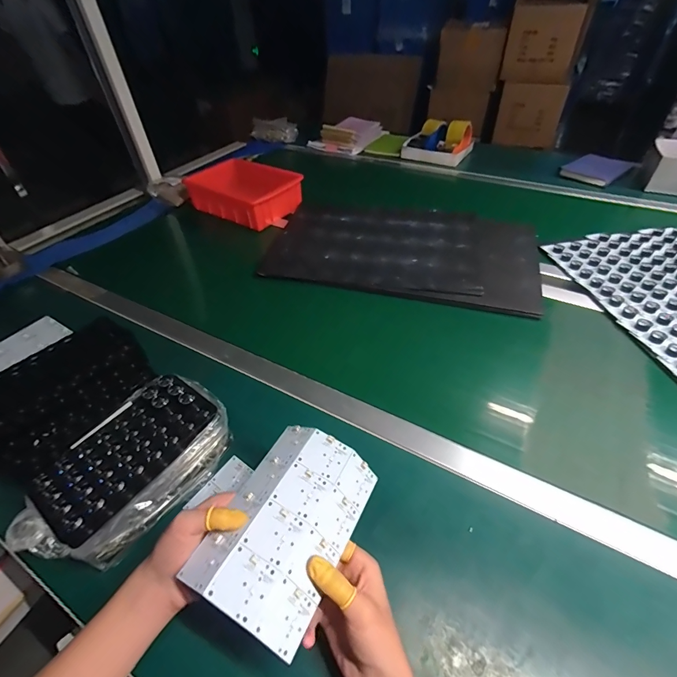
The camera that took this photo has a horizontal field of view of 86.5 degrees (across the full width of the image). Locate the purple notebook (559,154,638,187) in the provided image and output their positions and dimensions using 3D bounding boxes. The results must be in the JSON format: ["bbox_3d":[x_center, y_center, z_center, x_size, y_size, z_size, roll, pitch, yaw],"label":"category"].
[{"bbox_3d":[0.821,-0.539,1.141,0.210,0.025,0.140,-30,50,-23],"label":"purple notebook"}]

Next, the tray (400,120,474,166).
[{"bbox_3d":[0.351,-0.697,1.273,0.214,0.098,0.149,26,53,27],"label":"tray"}]

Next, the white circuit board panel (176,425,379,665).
[{"bbox_3d":[-0.046,0.173,0.348,0.121,0.049,0.174,19,50,22],"label":"white circuit board panel"}]

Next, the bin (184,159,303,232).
[{"bbox_3d":[-0.271,-0.421,1.041,0.290,0.086,0.228,30,55,30],"label":"bin"}]

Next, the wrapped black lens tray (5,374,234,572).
[{"bbox_3d":[-0.251,0.162,0.453,0.126,0.097,0.239,21,51,24],"label":"wrapped black lens tray"}]

